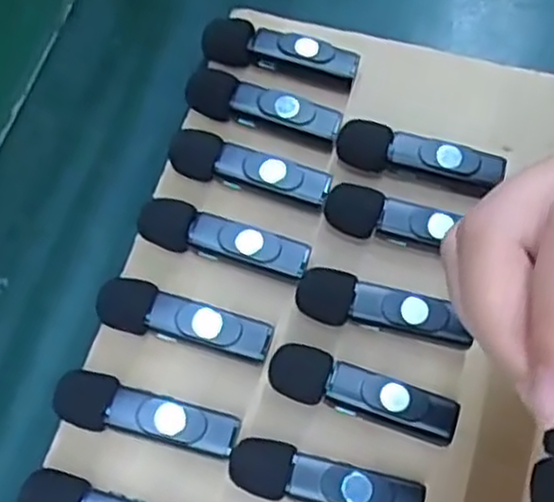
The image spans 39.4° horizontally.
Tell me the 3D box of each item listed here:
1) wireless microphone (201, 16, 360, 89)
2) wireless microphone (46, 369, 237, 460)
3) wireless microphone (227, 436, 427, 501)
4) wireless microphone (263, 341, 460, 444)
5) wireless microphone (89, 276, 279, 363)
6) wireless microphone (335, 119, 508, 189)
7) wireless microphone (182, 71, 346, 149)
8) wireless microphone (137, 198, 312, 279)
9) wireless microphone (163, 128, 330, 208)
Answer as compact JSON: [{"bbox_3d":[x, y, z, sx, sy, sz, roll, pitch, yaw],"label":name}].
[{"bbox_3d":[0.001,-0.085,0.328,0.066,0.017,0.016,14,68,9],"label":"wireless microphone"},{"bbox_3d":[-0.046,0.059,0.271,0.063,0.014,0.019,16,68,10],"label":"wireless microphone"},{"bbox_3d":[0.016,0.079,0.260,0.065,0.015,0.018,14,68,9],"label":"wireless microphone"},{"bbox_3d":[0.029,0.051,0.270,0.065,0.016,0.019,19,69,11],"label":"wireless microphone"},{"bbox_3d":[-0.034,0.026,0.284,0.063,0.016,0.018,14,68,9],"label":"wireless microphone"},{"bbox_3d":[0.056,-0.037,0.306,0.064,0.016,0.016,12,68,8],"label":"wireless microphone"},{"bbox_3d":[-0.006,-0.058,0.316,0.063,0.014,0.016,19,69,11],"label":"wireless microphone"},{"bbox_3d":[-0.021,-0.003,0.295,0.066,0.014,0.017,17,69,10],"label":"wireless microphone"},{"bbox_3d":[-0.011,-0.032,0.306,0.064,0.013,0.018,16,68,9],"label":"wireless microphone"}]

